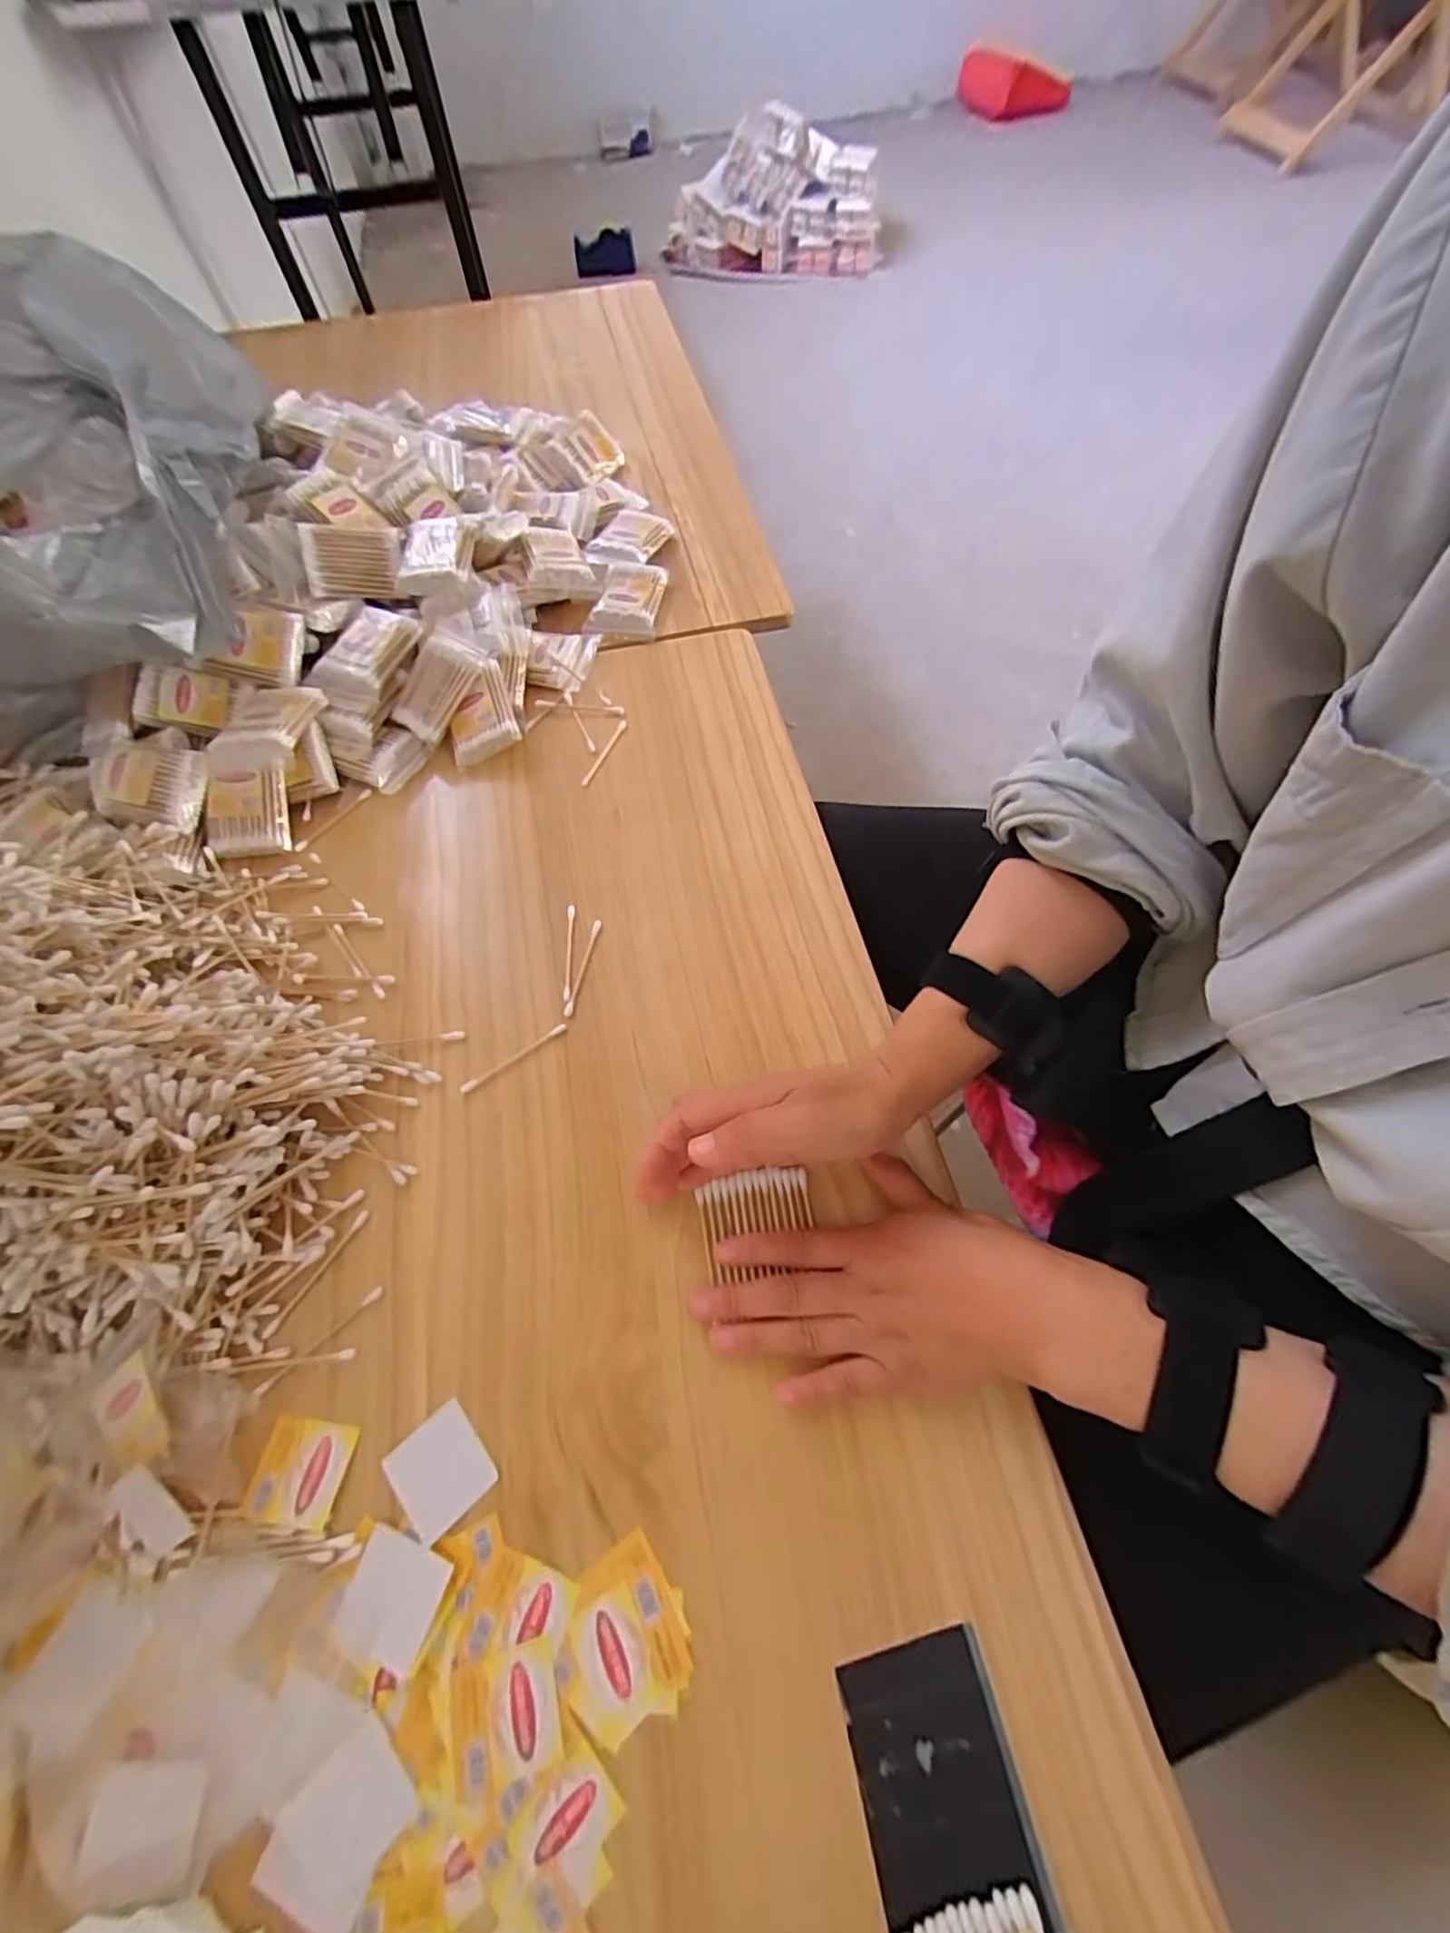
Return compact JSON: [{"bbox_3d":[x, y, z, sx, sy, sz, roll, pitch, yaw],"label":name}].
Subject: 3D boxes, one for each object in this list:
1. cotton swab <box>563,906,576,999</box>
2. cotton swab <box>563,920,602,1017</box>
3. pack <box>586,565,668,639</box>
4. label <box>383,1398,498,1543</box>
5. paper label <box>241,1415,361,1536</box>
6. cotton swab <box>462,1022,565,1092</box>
[{"bbox_3d":[-0.103,-0.010,0.425,0.006,0.005,0.071,-5,61,1],"label":"cotton swab"},{"bbox_3d":[-0.093,-0.001,0.421,0.006,0.004,0.072,9,62,8],"label":"cotton swab"},{"bbox_3d":[-0.088,-0.332,0.588,0.059,0.022,0.084,7,62,7],"label":"pack"},{"bbox_3d":[-0.132,0.233,0.297,0.037,0.004,0.042,-41,67,-17],"label":"label"},{"bbox_3d":[-0.198,0.235,0.299,0.042,0.004,0.039,5,62,6],"label":"paper label"},{"bbox_3d":[-0.129,0.056,0.395,0.071,0.004,0.007,-33,65,-14],"label":"cotton swab"}]

